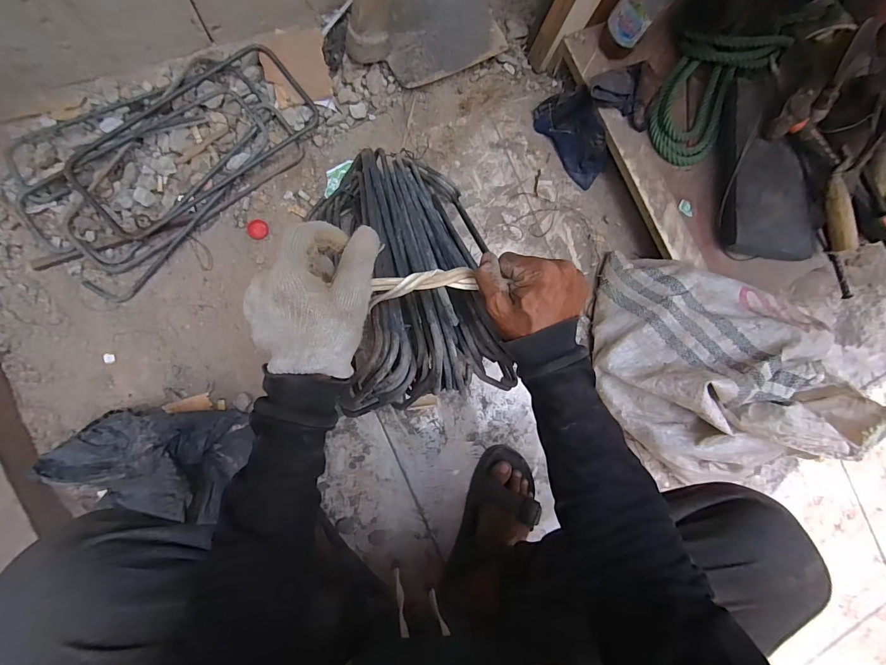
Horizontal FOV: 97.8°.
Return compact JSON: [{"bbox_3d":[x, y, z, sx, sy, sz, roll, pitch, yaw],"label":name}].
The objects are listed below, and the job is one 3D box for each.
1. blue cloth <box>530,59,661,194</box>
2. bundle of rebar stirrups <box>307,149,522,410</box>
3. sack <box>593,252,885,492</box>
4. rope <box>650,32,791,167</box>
[{"bbox_3d":[0.269,-0.376,0.667,0.186,0.062,0.166,-37,96,32],"label":"blue cloth"},{"bbox_3d":[-0.054,-0.097,0.503,0.233,0.144,0.386,0,52,-9],"label":"bundle of rebar stirrups"},{"bbox_3d":[0.449,0.060,0.630,0.351,0.205,0.346,12,85,-8],"label":"sack"},{"bbox_3d":[0.451,-0.420,0.660,0.145,0.068,0.259,35,82,-6],"label":"rope"}]

